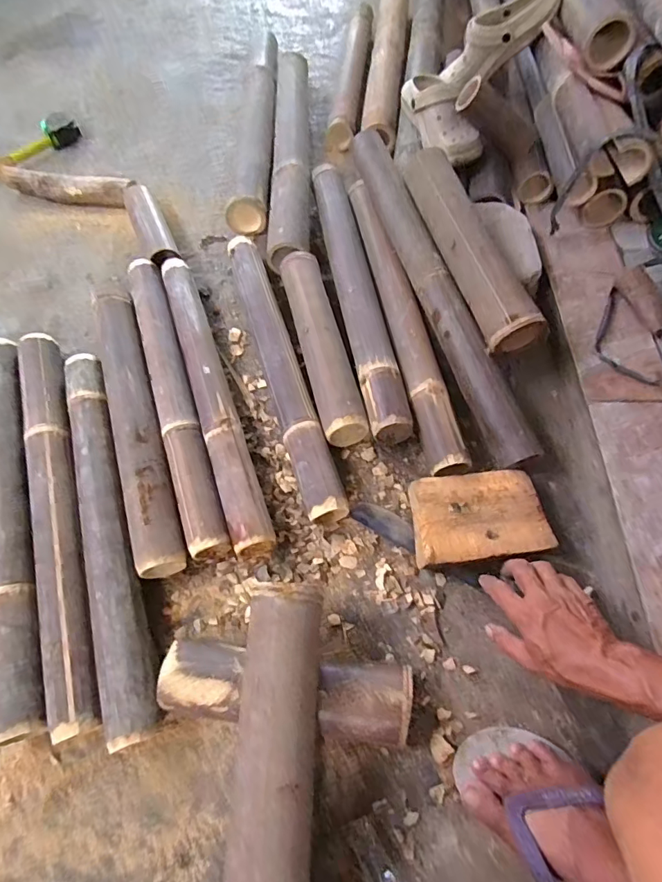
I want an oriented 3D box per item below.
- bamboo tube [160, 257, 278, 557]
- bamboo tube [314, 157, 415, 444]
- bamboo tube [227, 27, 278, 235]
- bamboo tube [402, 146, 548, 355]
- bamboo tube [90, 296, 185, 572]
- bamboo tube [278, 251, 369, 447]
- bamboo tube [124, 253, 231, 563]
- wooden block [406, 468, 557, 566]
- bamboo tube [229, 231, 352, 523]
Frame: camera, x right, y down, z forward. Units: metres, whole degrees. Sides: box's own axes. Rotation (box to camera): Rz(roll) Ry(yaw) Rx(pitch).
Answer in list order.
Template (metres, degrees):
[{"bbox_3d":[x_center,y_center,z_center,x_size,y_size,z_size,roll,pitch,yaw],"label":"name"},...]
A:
[{"bbox_3d":[-0.188,-0.088,0.717,0.064,0.053,0.539,-19,65,-7],"label":"bamboo tube"},{"bbox_3d":[0.039,-0.275,0.784,0.067,0.057,0.592,-10,65,-2],"label":"bamboo tube"},{"bbox_3d":[-0.143,-0.709,1.009,0.077,0.076,0.654,2,65,4],"label":"bamboo tube"},{"bbox_3d":[0.210,-0.302,0.721,0.065,0.087,0.382,-15,66,-8],"label":"bamboo tube"},{"bbox_3d":[-0.295,-0.039,0.692,0.068,0.061,0.482,-18,64,-8],"label":"bamboo tube"},{"bbox_3d":[-0.016,-0.159,0.736,0.067,0.062,0.346,-14,65,-4],"label":"bamboo tube"},{"bbox_3d":[-0.246,-0.079,0.714,0.059,0.056,0.531,-18,64,-8],"label":"bamboo tube"},{"bbox_3d":[0.189,0.100,0.603,0.166,0.051,0.113,-5,63,-2],"label":"wooden block"},{"bbox_3d":[-0.083,-0.124,0.729,0.059,0.062,0.531,-16,63,-7],"label":"bamboo tube"}]

